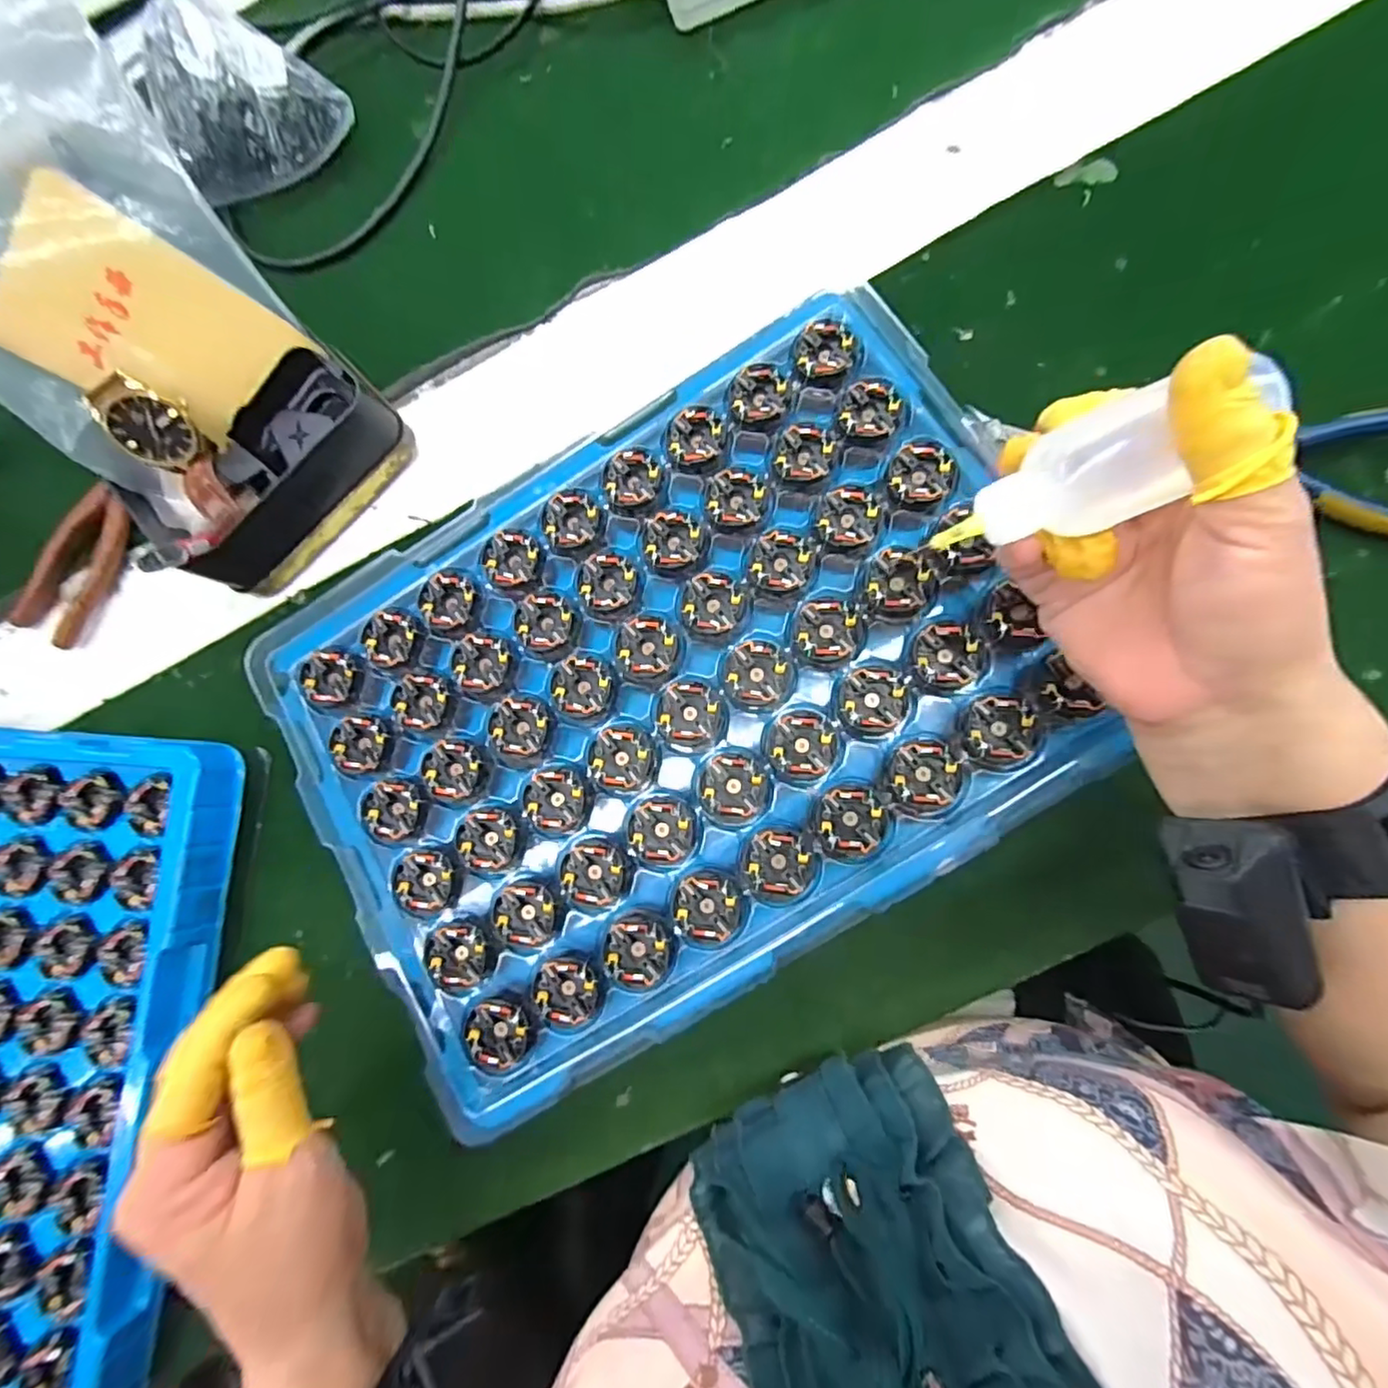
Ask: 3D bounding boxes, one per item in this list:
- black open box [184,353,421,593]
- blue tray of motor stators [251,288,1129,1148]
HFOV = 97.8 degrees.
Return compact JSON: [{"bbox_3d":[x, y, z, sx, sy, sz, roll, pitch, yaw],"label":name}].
[{"bbox_3d":[-0.232,-0.123,0.347,0.062,0.053,0.136,41,89,11],"label":"black open box"},{"bbox_3d":[-0.011,-0.001,0.305,0.369,0.052,0.277,-30,79,6],"label":"blue tray of motor stators"}]

